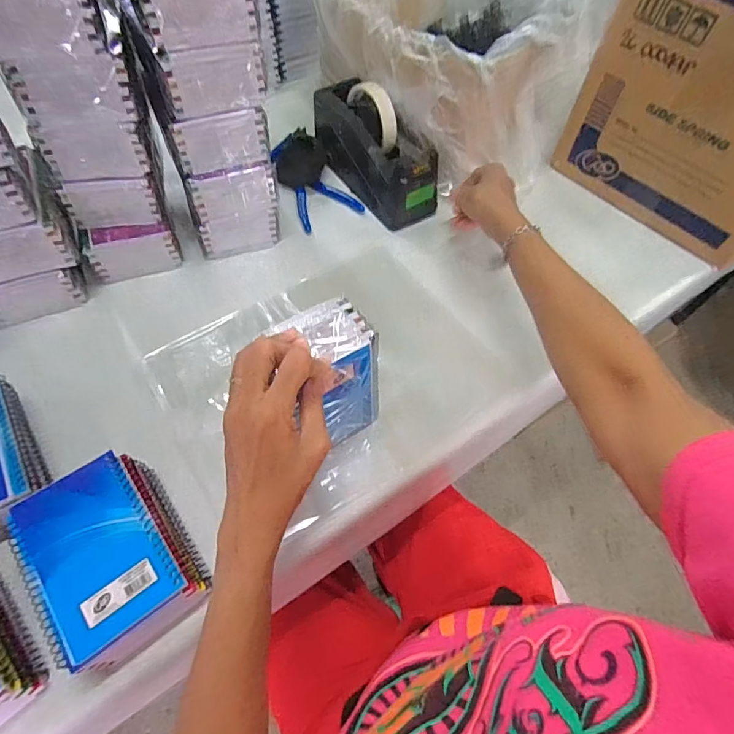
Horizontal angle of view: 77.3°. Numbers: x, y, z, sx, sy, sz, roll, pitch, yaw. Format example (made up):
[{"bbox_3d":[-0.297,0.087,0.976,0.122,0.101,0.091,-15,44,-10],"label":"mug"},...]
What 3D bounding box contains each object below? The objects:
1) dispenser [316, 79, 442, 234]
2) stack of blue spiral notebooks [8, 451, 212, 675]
[{"bbox_3d":[0.014,-0.298,0.617,0.083,0.110,0.201,-32,66,-19],"label":"dispenser"},{"bbox_3d":[-0.204,0.152,0.370,0.098,0.059,0.134,-32,66,-19],"label":"stack of blue spiral notebooks"}]

